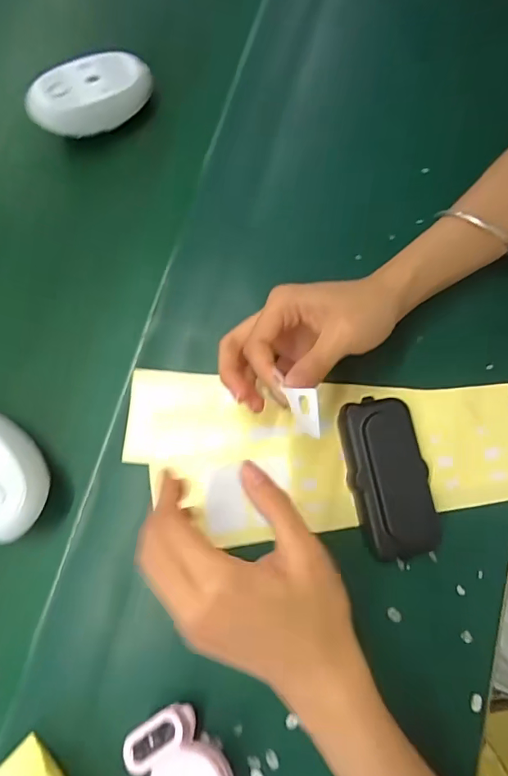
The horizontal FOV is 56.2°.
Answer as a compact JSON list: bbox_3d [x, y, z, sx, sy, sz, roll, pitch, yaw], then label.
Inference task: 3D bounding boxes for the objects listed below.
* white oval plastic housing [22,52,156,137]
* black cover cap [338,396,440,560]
[{"bbox_3d":[-0.141,-0.256,0.411,0.105,0.025,0.054,-21,79,-7],"label":"white oval plastic housing"},{"bbox_3d":[0.091,0.060,0.325,0.049,0.026,0.105,-12,78,-5],"label":"black cover cap"}]

